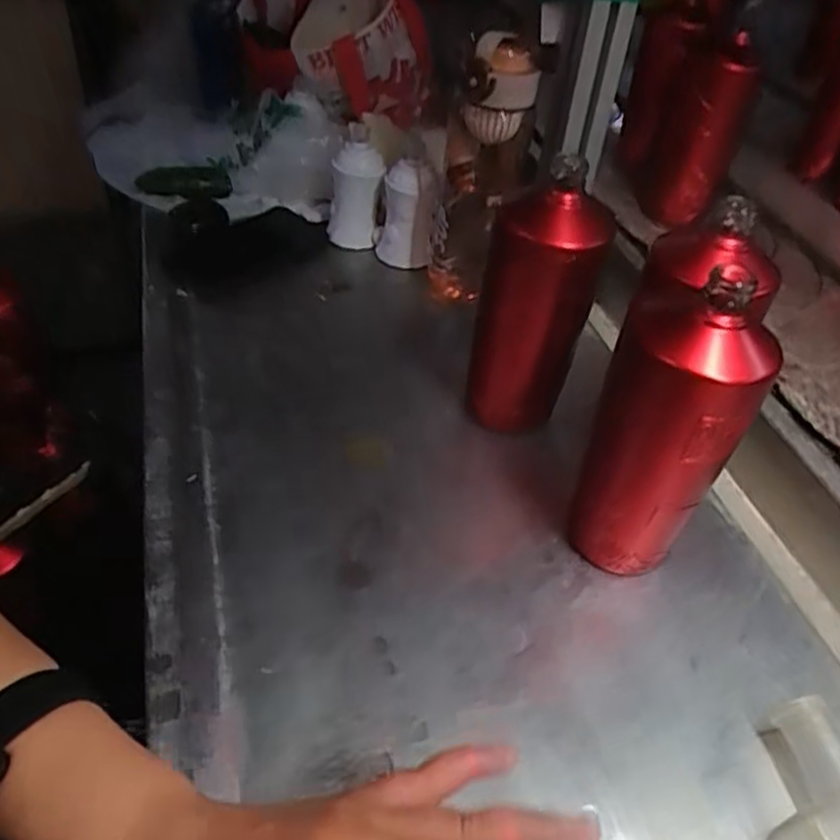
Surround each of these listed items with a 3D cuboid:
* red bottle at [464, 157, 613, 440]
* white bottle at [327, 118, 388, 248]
[{"bbox_3d":[0.084,-0.081,0.535,0.077,0.199,0.061,12,42,3],"label":"red bottle"},{"bbox_3d":[-0.068,-0.250,0.766,0.054,0.113,0.061,4,46,0],"label":"white bottle"}]

